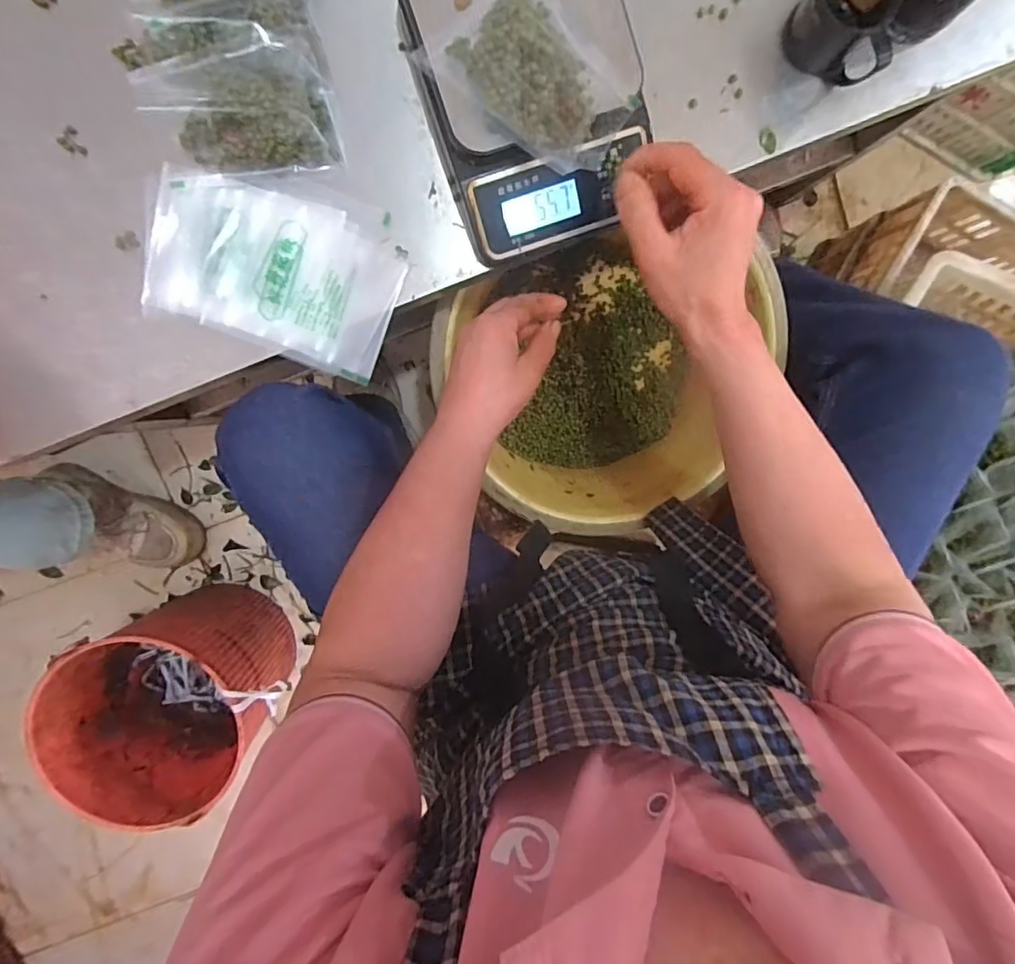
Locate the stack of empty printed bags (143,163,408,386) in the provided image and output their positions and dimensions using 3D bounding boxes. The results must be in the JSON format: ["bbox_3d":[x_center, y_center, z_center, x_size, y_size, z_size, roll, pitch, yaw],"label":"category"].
[{"bbox_3d":[-0.180,-0.170,0.428,0.188,0.013,0.131,17,94,-5],"label":"stack of empty printed bags"}]

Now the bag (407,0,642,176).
[{"bbox_3d":[0.020,-0.282,0.369,0.140,0.037,0.102,43,93,-8],"label":"bag"}]

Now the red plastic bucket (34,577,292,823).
[{"bbox_3d":[-0.475,0.303,0.784,0.266,0.241,0.238,-36,98,1],"label":"red plastic bucket"}]

